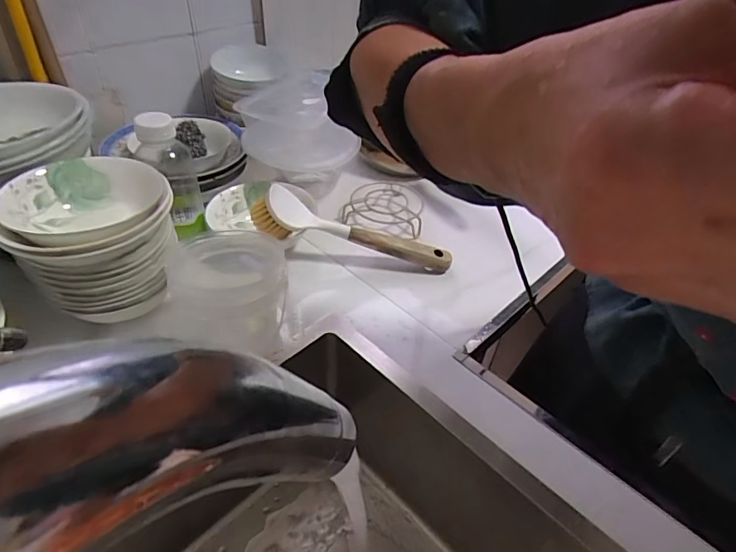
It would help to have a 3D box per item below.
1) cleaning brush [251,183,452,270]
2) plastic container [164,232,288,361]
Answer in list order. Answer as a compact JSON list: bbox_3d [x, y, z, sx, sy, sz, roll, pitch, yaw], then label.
[{"bbox_3d":[-0.021,-0.055,0.571,0.239,0.046,0.052,15,41,-8],"label":"cleaning brush"},{"bbox_3d":[-0.143,0.012,0.485,0.109,0.085,0.095,5,42,0],"label":"plastic container"}]

